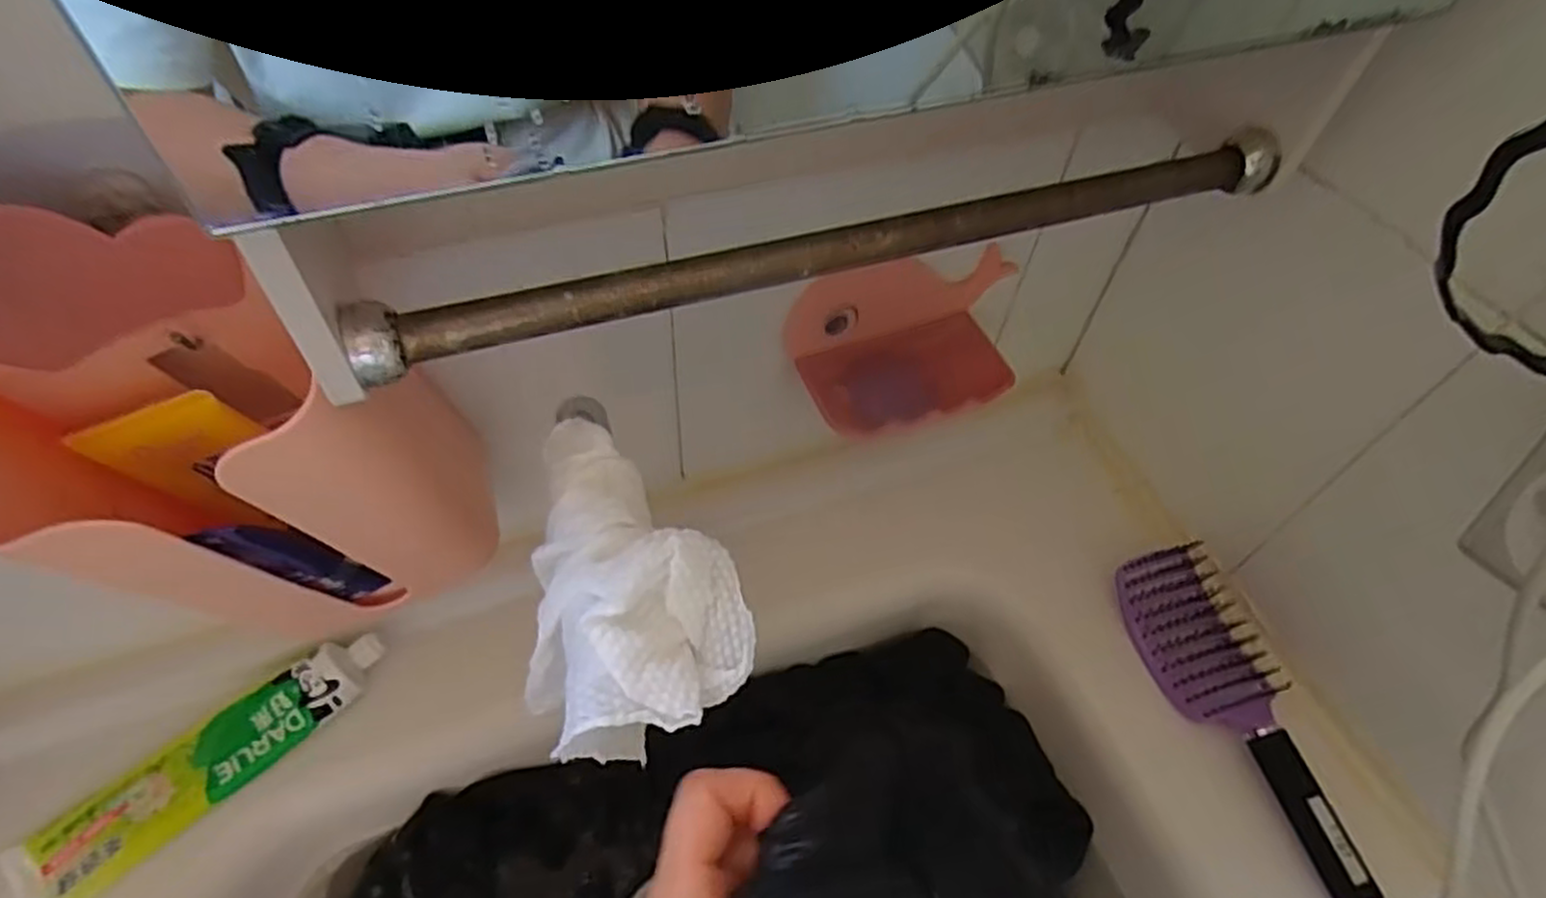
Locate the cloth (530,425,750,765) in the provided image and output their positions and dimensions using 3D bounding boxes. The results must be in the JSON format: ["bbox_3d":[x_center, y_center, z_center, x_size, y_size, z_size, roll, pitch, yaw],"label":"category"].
[{"bbox_3d":[-0.047,0.042,0.270,0.070,0.038,0.125,-6,54,-7],"label":"cloth"}]

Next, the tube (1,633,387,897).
[{"bbox_3d":[-0.329,0.179,0.445,0.201,0.029,0.054,-38,63,-26],"label":"tube"}]

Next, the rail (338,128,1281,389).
[{"bbox_3d":[0.051,-0.091,0.328,0.424,0.020,0.021,-17,56,-15],"label":"rail"}]

